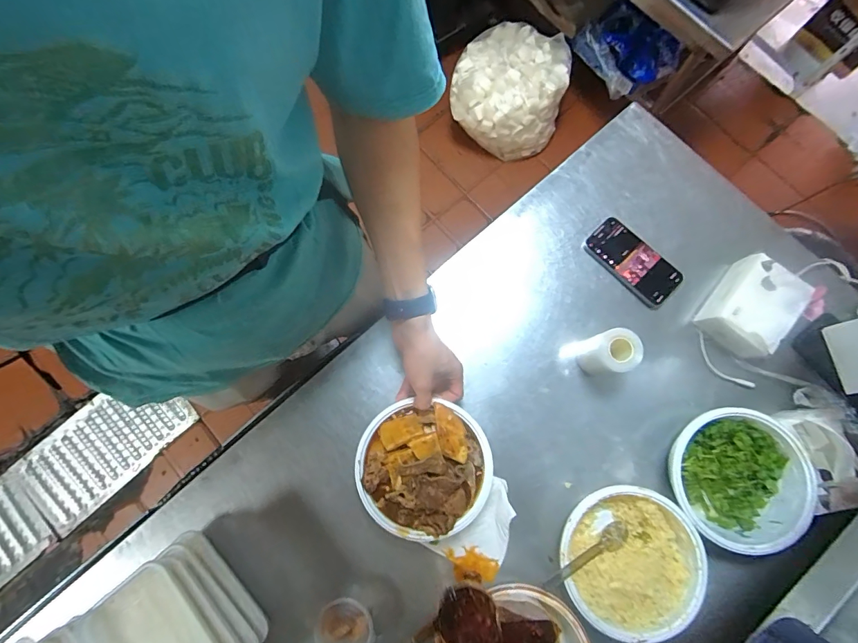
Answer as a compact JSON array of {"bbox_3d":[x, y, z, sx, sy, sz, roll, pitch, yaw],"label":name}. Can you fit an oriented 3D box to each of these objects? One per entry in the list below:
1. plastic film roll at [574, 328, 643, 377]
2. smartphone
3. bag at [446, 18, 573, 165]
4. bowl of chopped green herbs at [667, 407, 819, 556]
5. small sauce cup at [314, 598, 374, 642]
[{"bbox_3d":[0.236,0.045,0.557,0.058,0.091,0.054,0,77,1],"label":"plastic film roll"},{"bbox_3d":[0.307,-0.090,0.623,0.070,0.013,0.145,-42,80,-8],"label":"smartphone"},{"bbox_3d":[0.274,-0.789,1.449,0.375,0.256,0.347,10,78,3],"label":"bag"},{"bbox_3d":[0.398,0.204,0.529,0.164,0.055,0.162,0,77,1],"label":"bowl of chopped green herbs"},{"bbox_3d":[-0.105,0.385,0.517,0.072,0.038,0.064,0,77,1],"label":"small sauce cup"}]

